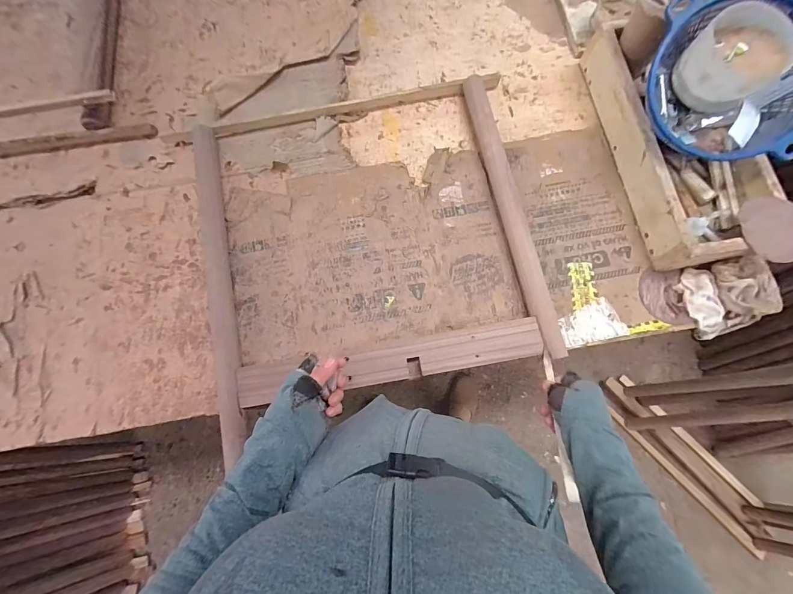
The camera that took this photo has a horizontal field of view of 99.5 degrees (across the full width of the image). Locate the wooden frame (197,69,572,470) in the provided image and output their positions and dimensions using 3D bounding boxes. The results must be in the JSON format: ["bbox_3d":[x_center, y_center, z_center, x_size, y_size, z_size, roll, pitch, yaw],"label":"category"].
[{"bbox_3d":[-0.044,-0.118,0.621,0.622,0.049,0.631,-10,79,-2],"label":"wooden frame"}]

